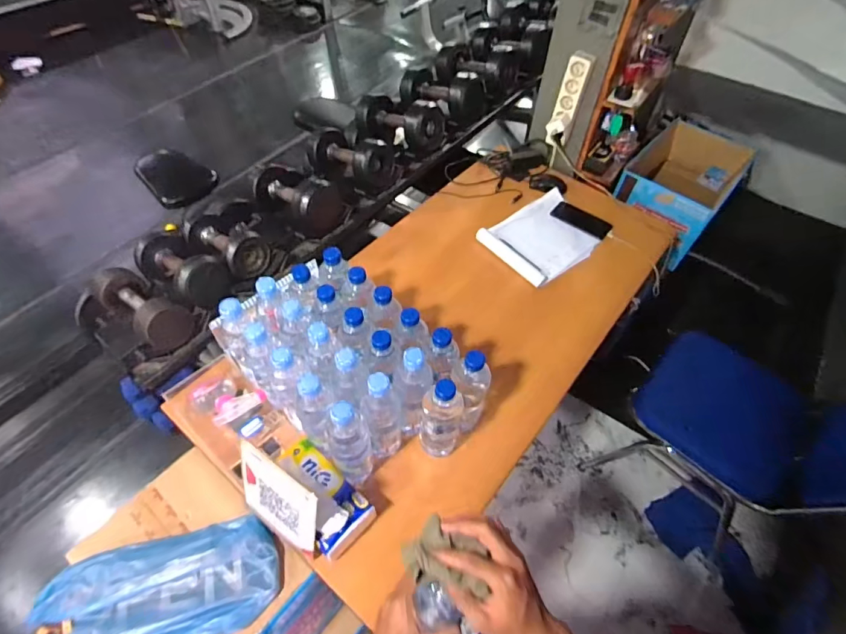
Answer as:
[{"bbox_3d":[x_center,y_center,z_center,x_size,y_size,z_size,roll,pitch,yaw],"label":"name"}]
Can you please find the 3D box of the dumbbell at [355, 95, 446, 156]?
[{"bbox_3d":[-0.081,-0.596,1.368,0.274,0.123,0.130,28,58,18],"label":"dumbbell"}]

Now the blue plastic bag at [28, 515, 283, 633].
[{"bbox_3d":[-0.430,0.451,0.733,0.369,0.068,0.172,-15,55,-12],"label":"blue plastic bag"}]

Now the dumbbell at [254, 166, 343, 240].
[{"bbox_3d":[-0.330,-0.322,1.193,0.268,0.122,0.144,28,56,34],"label":"dumbbell"}]

